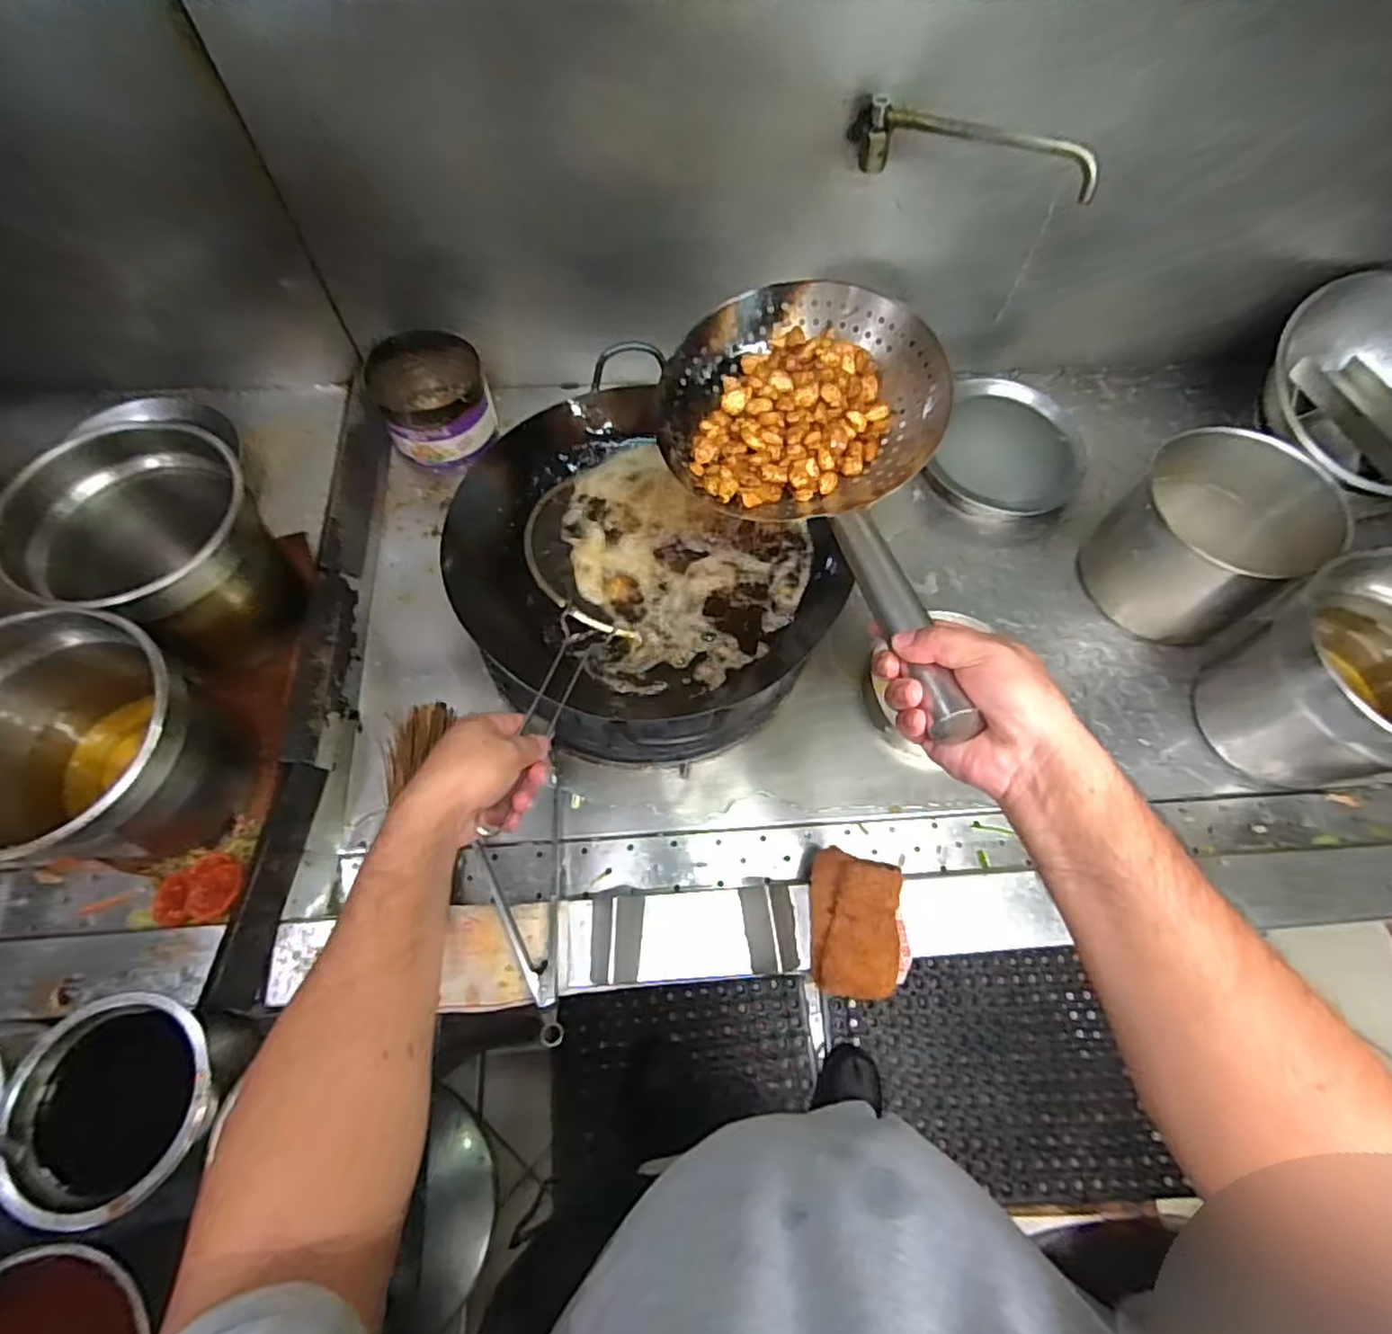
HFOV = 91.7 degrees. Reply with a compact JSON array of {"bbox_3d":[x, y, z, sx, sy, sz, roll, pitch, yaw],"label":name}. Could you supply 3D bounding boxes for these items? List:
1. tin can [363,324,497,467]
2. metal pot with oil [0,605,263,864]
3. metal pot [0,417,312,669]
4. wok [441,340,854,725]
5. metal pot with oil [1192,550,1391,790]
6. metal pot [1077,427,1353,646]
[{"bbox_3d":[-0.379,-0.388,0.976,0.148,0.137,0.155,1,65,-2],"label":"tin can"},{"bbox_3d":[-0.596,0.087,0.674,0.227,0.191,0.220,11,65,3],"label":"metal pot with oil"},{"bbox_3d":[-0.600,-0.125,0.791,0.226,0.230,0.219,1,65,-2],"label":"metal pot"},{"bbox_3d":[-0.079,-0.120,0.775,0.422,0.123,0.381,40,70,15],"label":"wok"},{"bbox_3d":[0.719,0.020,0.761,0.206,0.237,0.201,1,65,-2],"label":"metal pot with oil"},{"bbox_3d":[0.645,-0.160,0.872,0.200,0.191,0.204,1,65,-2],"label":"metal pot"}]

